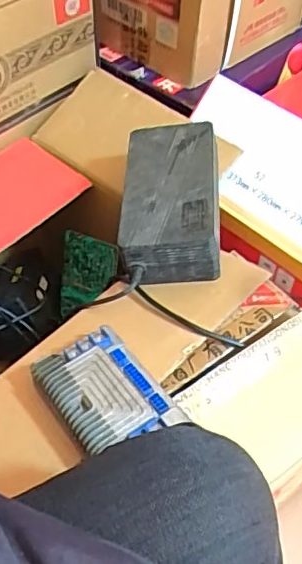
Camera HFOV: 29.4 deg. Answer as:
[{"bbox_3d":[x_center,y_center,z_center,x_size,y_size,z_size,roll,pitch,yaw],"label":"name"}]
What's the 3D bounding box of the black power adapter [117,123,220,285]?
[{"bbox_3d":[0.026,-0.096,0.665,0.112,0.066,0.196,-4,55,8],"label":"black power adapter"}]

